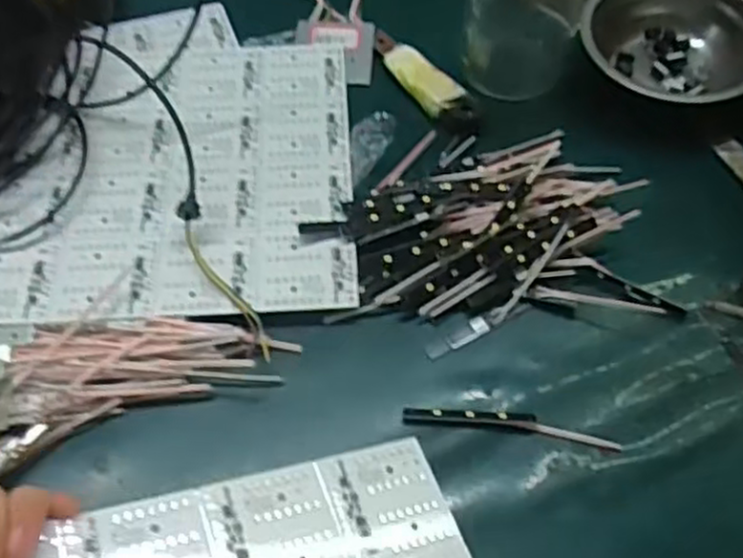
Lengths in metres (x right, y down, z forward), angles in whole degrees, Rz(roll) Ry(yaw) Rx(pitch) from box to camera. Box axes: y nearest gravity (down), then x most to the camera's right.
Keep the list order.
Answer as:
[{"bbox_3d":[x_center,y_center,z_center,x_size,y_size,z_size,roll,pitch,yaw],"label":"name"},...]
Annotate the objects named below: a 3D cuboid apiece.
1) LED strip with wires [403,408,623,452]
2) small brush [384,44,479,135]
[{"bbox_3d":[0.071,0.073,0.382,0.108,0.007,0.013,8,56,4],"label":"LED strip with wires"},{"bbox_3d":[0.042,-0.133,0.525,0.029,0.017,0.094,-27,54,-18],"label":"small brush"}]

